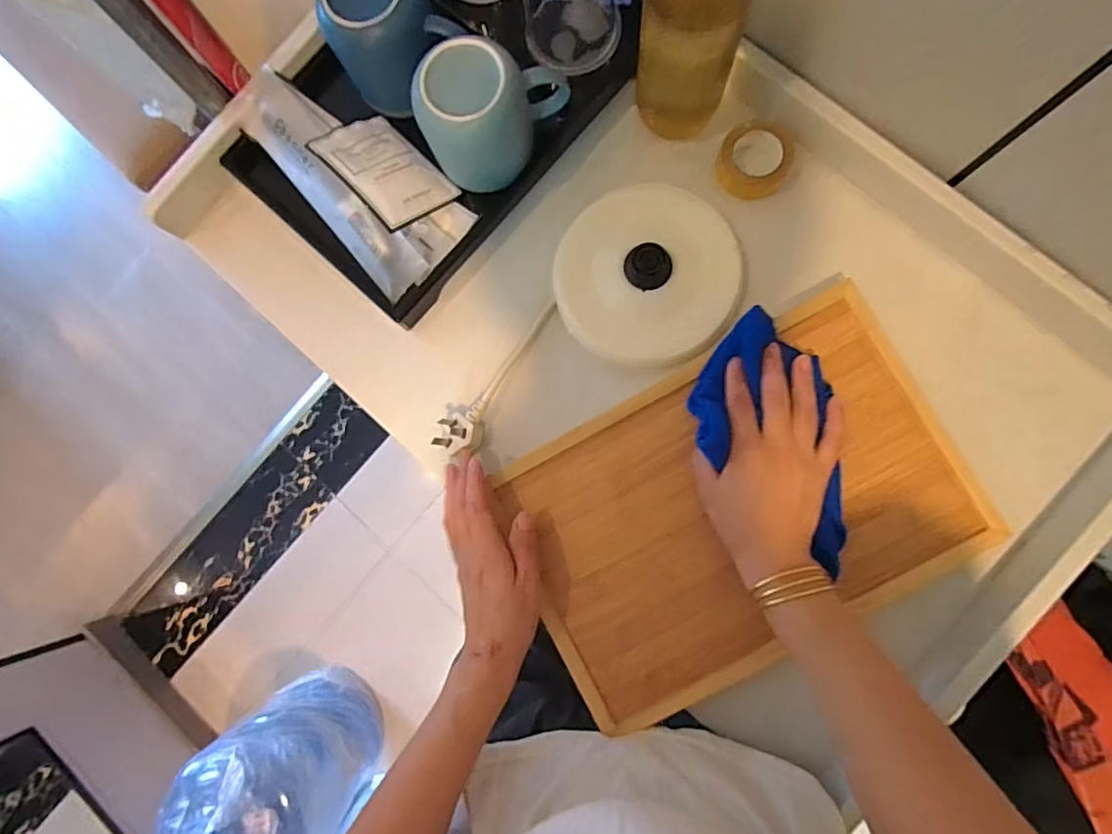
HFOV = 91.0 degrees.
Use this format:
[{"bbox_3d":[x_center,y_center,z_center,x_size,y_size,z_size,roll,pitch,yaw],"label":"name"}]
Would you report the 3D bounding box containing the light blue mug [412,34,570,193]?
[{"bbox_3d":[-0.046,-0.233,0.410,0.108,0.078,0.076,-14,84,4],"label":"light blue mug"}]

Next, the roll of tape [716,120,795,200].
[{"bbox_3d":[0.159,-0.205,0.439,0.055,0.031,0.050,0,85,5],"label":"roll of tape"}]

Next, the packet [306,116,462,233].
[{"bbox_3d":[-0.139,-0.203,0.445,0.101,0.011,0.070,46,61,8],"label":"packet"}]

